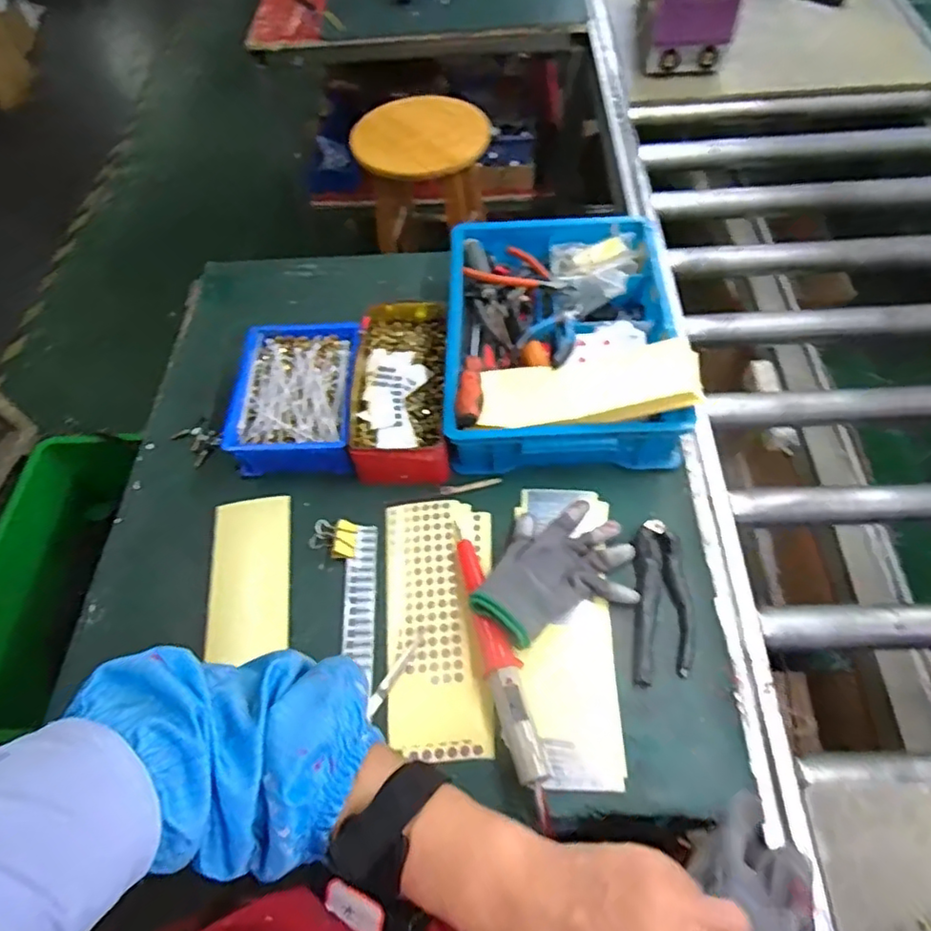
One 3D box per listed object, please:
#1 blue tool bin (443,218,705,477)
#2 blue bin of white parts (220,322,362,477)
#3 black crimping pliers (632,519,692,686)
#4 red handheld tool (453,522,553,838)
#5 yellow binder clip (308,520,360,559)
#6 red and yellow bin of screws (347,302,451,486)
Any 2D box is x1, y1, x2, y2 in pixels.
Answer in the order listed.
[{"bbox_3d":[0.127,-0.175,0.800,0.298,0.105,0.378,-3,58,2],"label":"blue tool bin"},{"bbox_3d":[-0.210,-0.086,0.774,0.150,0.061,0.207,-1,58,3],"label":"blue bin of white parts"},{"bbox_3d":[0.205,0.140,0.644,0.056,0.016,0.170,4,58,7],"label":"black crimping pliers"},{"bbox_3d":[0.032,0.186,0.605,0.033,0.039,0.293,-13,58,-4],"label":"red handheld tool"},{"bbox_3d":[-0.151,0.079,0.689,0.055,0.032,0.041,1,58,5],"label":"yellow binder clip"},{"bbox_3d":[-0.082,-0.099,0.783,0.118,0.057,0.259,-4,57,2],"label":"red and yellow bin of screws"}]

